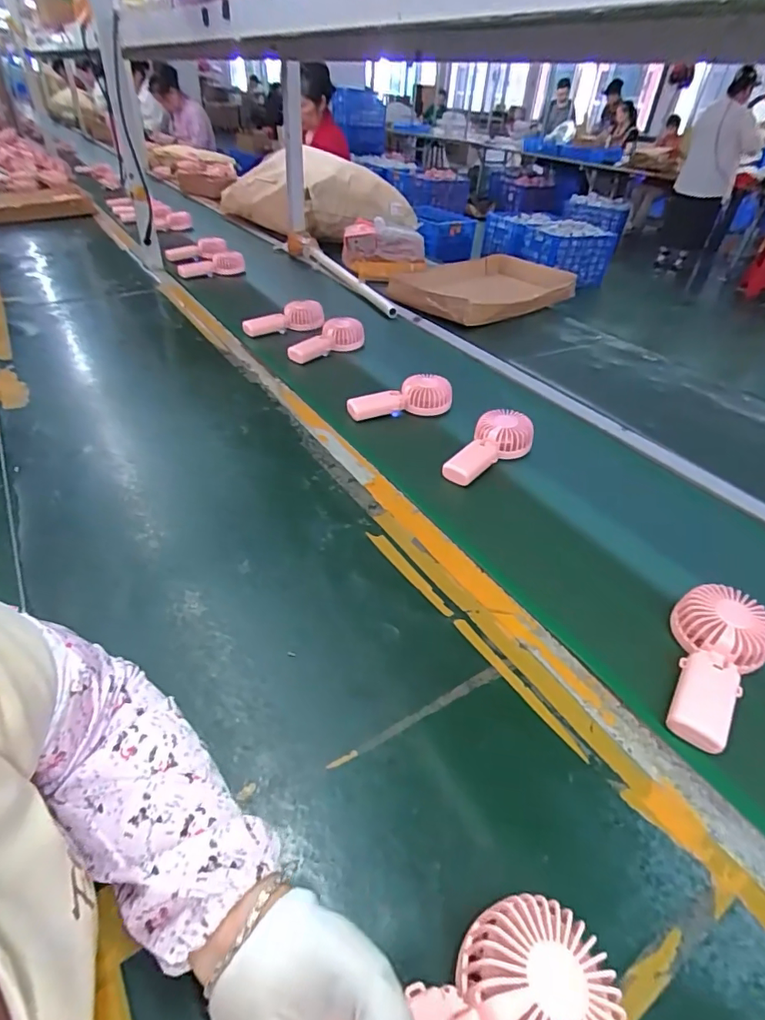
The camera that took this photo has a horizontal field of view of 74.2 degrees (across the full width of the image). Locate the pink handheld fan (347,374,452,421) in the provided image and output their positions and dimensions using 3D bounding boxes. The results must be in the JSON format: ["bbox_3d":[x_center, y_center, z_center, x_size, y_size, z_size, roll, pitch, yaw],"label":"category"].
[{"bbox_3d":[0.029,-0.188,0.880,0.182,0.059,0.067,-8,43,-11],"label":"pink handheld fan"}]

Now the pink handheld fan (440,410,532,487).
[{"bbox_3d":[0.163,-0.090,0.765,0.081,0.051,0.175,25,47,23],"label":"pink handheld fan"}]

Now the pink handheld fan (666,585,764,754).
[{"bbox_3d":[0.319,0.143,0.488,0.083,0.033,0.174,29,49,26],"label":"pink handheld fan"}]

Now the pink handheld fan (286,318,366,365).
[{"bbox_3d":[-0.123,-0.344,1.049,0.170,0.068,0.078,-21,47,-24],"label":"pink handheld fan"}]

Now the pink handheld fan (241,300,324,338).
[{"bbox_3d":[-0.218,-0.420,1.112,0.173,0.053,0.064,-6,43,-10],"label":"pink handheld fan"}]

